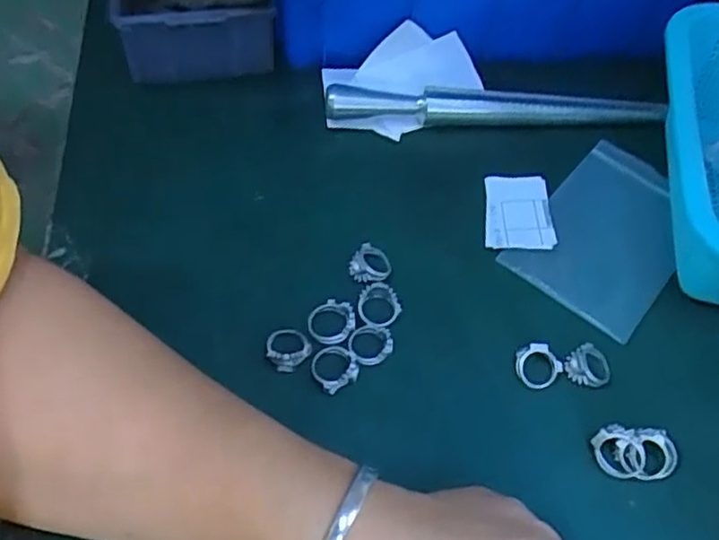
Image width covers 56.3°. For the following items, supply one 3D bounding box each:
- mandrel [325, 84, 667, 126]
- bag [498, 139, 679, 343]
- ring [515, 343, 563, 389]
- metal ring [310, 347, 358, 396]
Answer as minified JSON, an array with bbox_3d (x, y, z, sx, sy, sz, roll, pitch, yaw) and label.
[{"bbox_3d":[0.087,-0.103,0.424,0.214,0.022,0.024,0,56,-4],"label":"mandrel"},{"bbox_3d":[0.147,-0.022,0.391,0.079,0.006,0.123,36,62,17],"label":"bag"},{"bbox_3d":[0.087,0.048,0.331,0.021,0.006,0.022,0,86,1],"label":"ring"},{"bbox_3d":[-0.013,0.046,0.327,0.021,0.007,0.022,2,55,-3],"label":"metal ring"}]

